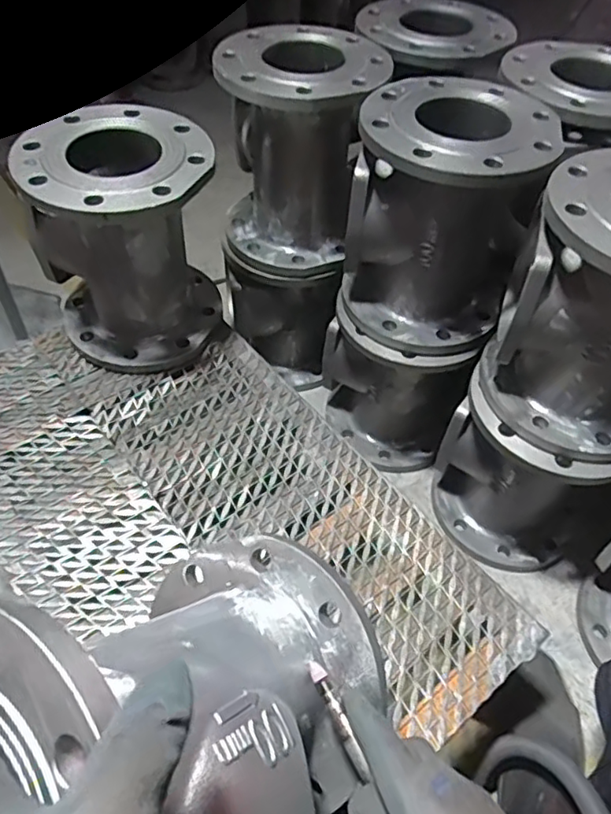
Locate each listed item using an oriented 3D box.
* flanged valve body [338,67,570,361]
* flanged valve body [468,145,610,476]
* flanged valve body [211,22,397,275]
[{"bbox_3d":[0.167,-0.231,0.733,0.214,0.256,0.231,14,52,7],"label":"flanged valve body"},{"bbox_3d":[0.323,-0.098,0.632,0.210,0.260,0.231,32,56,20],"label":"flanged valve body"},{"bbox_3d":[-0.009,-0.350,0.813,0.204,0.247,0.199,8,51,2],"label":"flanged valve body"}]

